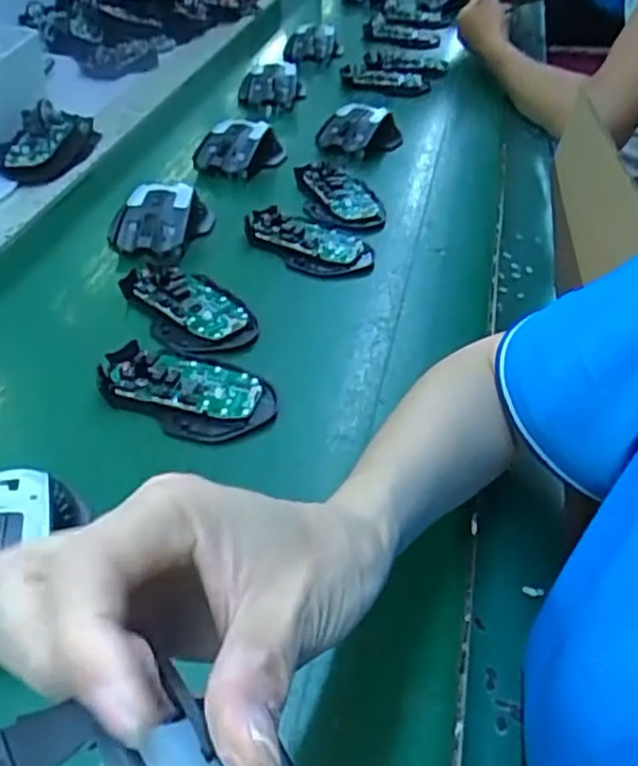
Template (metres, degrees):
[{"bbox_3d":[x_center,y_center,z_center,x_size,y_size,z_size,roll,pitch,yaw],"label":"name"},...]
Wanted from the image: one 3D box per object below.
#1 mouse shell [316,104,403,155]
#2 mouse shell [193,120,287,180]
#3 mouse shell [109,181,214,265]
[{"bbox_3d":[0.044,-0.274,0.819,0.090,0.037,0.065,-29,50,-33],"label":"mouse shell"},{"bbox_3d":[-0.077,-0.239,0.766,0.064,0.037,0.097,28,46,26],"label":"mouse shell"},{"bbox_3d":[-0.135,-0.139,0.640,0.066,0.039,0.095,13,41,11],"label":"mouse shell"}]

